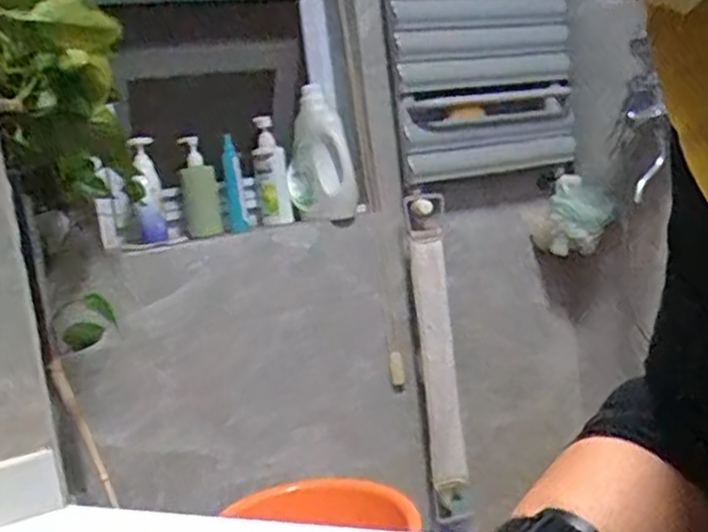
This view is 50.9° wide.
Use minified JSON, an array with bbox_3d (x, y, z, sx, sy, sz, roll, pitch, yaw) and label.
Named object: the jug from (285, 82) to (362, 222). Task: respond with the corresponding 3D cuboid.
[{"bbox_3d":[-0.078,-0.245,1.661,0.148,0.271,0.106,-8,8,-3],"label":"jug"}]

